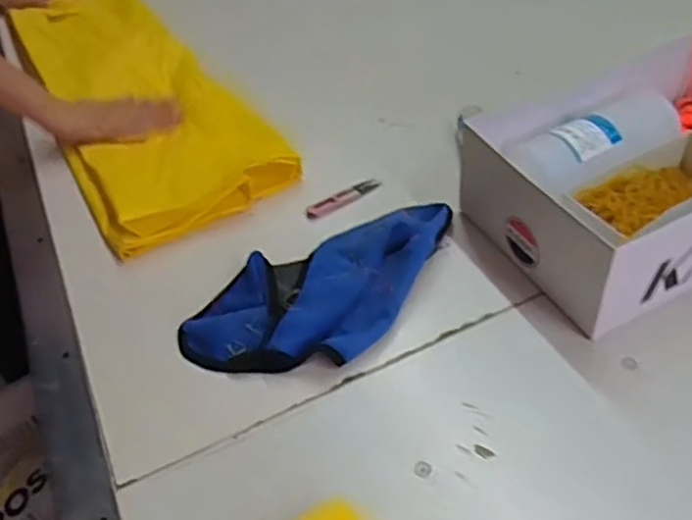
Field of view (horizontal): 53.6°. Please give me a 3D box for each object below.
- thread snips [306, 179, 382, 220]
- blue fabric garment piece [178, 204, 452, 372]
[{"bbox_3d":[-0.004,-0.076,0.843,0.099,0.009,0.023,-27,48,-20],"label":"thread snips"},{"bbox_3d":[-0.011,0.021,0.713,0.320,0.034,0.162,-33,50,-24],"label":"blue fabric garment piece"}]

